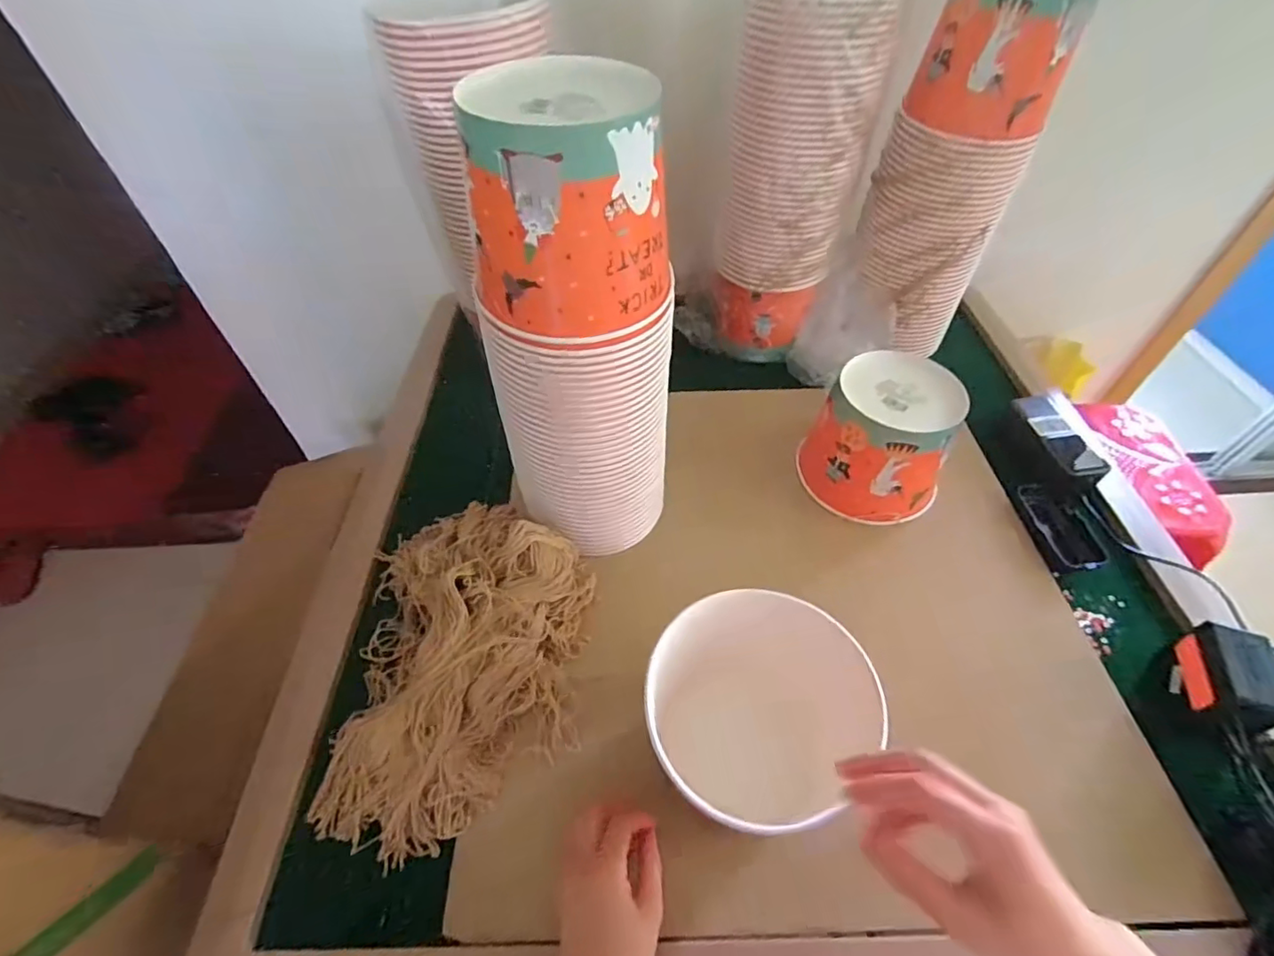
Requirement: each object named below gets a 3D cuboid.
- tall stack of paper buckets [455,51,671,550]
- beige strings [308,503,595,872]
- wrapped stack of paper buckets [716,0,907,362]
[{"bbox_3d":[-0.042,-0.097,0.480,0.128,0.400,0.133,30,56,23],"label":"tall stack of paper buckets"},{"bbox_3d":[-0.158,0.155,0.517,0.220,0.075,0.317,-1,50,-1],"label":"beige strings"},{"bbox_3d":[0.181,-0.341,0.679,0.133,0.409,0.129,34,57,26],"label":"wrapped stack of paper buckets"}]

